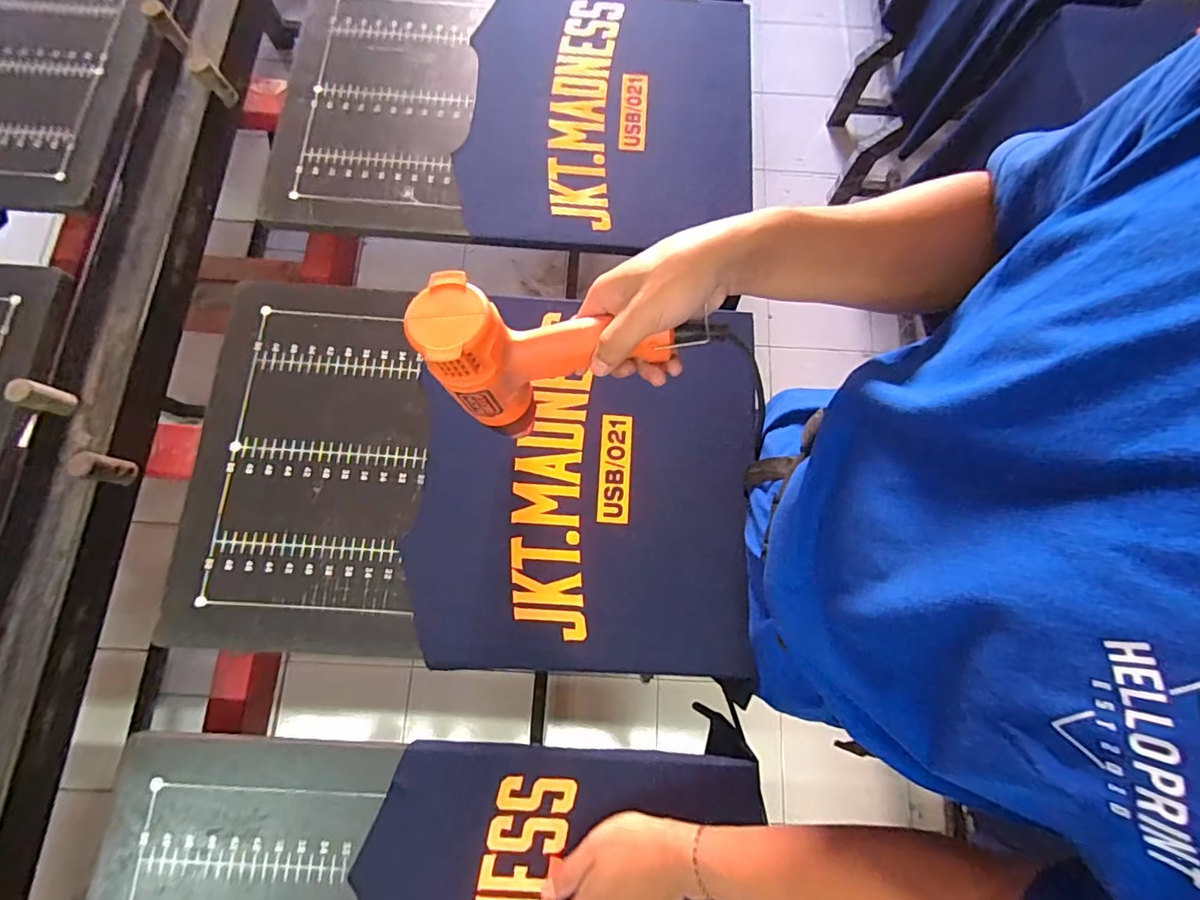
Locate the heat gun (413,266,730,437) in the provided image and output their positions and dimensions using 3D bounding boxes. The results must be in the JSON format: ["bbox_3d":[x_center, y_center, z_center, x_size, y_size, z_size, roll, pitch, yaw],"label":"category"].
[{"bbox_3d":[-0.025,-0.061,0.415,0.213,0.130,0.072,7,75,1],"label":"heat gun"}]

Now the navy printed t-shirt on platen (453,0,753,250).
[{"bbox_3d":[0.015,-0.436,0.691,0.369,0.040,0.401,2,75,0],"label":"navy printed t-shirt on platen"}]

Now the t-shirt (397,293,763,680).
[{"bbox_3d":[-0.013,0.028,0.562,0.345,0.021,0.386,3,76,-1],"label":"t-shirt"}]

